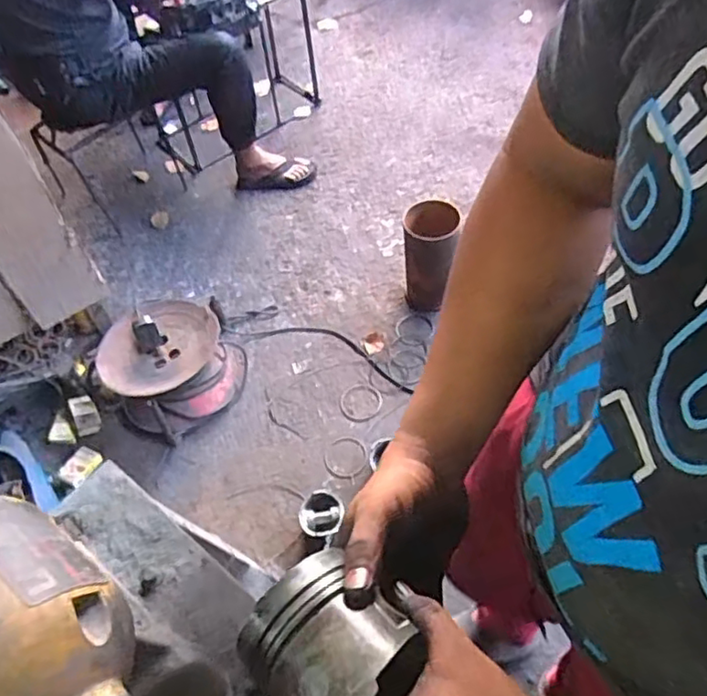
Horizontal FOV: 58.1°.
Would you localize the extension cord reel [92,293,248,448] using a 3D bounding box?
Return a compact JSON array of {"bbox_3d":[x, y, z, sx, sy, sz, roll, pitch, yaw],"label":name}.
[{"bbox_3d":[-0.437,0.033,1.543,0.302,0.213,0.298,-3,55,4],"label":"extension cord reel"}]

